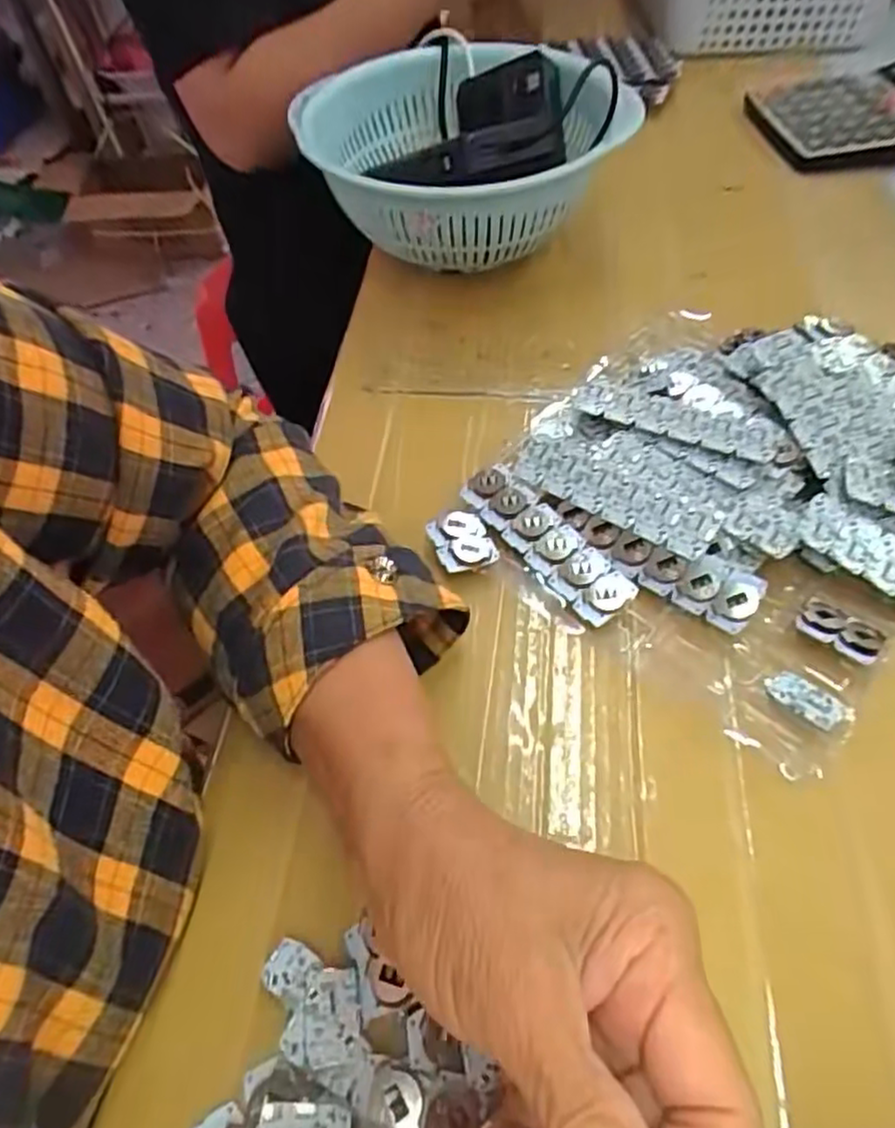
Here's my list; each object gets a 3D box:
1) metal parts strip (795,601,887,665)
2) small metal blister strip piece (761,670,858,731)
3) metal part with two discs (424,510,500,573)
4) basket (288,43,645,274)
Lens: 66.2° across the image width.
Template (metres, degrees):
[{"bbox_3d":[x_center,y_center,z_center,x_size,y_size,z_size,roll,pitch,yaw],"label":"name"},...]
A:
[{"bbox_3d":[0.182,0.031,0.318,0.036,0.007,0.022,32,62,24],"label":"metal parts strip"},{"bbox_3d":[0.159,0.059,0.302,0.035,0.004,0.018,33,62,24],"label":"small metal blister strip piece"},{"bbox_3d":[0.007,-0.011,0.359,0.029,0.009,0.036,-17,55,-9],"label":"metal part with two discs"},{"bbox_3d":[0.014,-0.289,0.494,0.221,0.084,0.205,-9,54,-3],"label":"basket"}]

